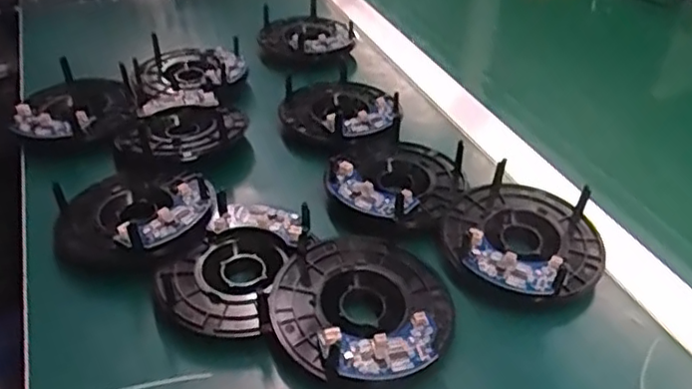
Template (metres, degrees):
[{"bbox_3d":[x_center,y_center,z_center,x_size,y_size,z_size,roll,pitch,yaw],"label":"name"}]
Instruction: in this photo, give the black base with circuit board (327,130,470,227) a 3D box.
[{"bbox_3d":[0.037,-0.013,0.458,0.092,0.030,0.099,9,38,8],"label":"black base with circuit board"}]

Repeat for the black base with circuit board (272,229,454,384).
[{"bbox_3d":[0.011,0.062,0.363,0.099,0.018,0.099,-25,46,-32],"label":"black base with circuit board"}]

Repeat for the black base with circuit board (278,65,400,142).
[{"bbox_3d":[-0.008,-0.075,0.537,0.089,0.031,0.103,-7,39,-14],"label":"black base with circuit board"}]

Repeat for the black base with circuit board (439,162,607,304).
[{"bbox_3d":[0.116,0.025,0.412,0.096,0.031,0.102,20,40,20],"label":"black base with circuit board"}]

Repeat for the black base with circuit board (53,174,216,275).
[{"bbox_3d":[-0.137,0.012,0.413,0.099,0.026,0.091,-10,39,-16],"label":"black base with circuit board"}]

